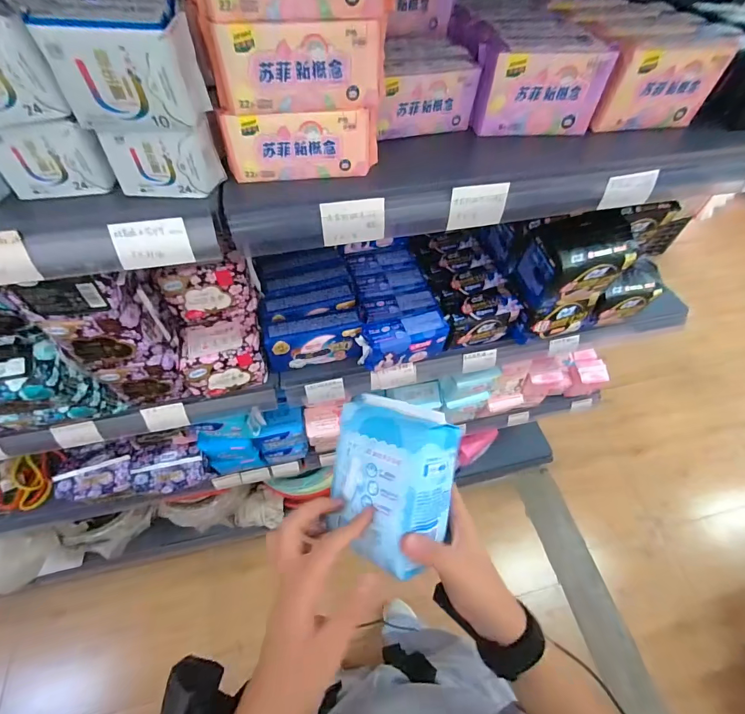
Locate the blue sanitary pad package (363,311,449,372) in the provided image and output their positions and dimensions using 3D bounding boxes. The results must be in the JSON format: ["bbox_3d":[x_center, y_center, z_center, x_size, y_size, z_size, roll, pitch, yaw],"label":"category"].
[{"bbox_3d":[0.058,-0.027,0.654,0.141,0.082,0.051,-9,56,-8],"label":"blue sanitary pad package"}]

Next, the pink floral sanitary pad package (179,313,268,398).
[{"bbox_3d":[-0.255,-0.003,0.636,0.132,0.091,0.093,-12,57,-11],"label":"pink floral sanitary pad package"}]

